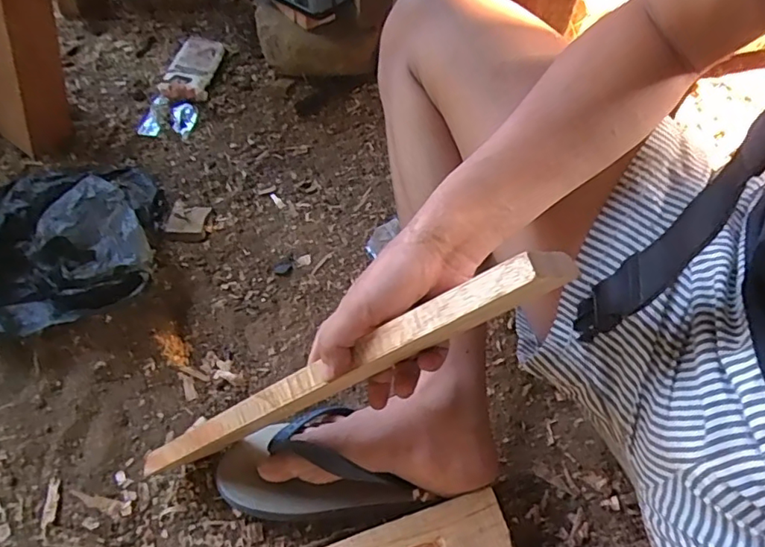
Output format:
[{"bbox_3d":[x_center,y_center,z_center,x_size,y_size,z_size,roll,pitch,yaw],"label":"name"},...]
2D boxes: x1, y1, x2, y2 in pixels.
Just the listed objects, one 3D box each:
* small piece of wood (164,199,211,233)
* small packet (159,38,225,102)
[{"bbox_3d":[-0.252,-0.073,0.710,0.049,0.007,0.047,6,57,0],"label":"small piece of wood"},{"bbox_3d":[-0.289,-0.309,0.834,0.070,0.022,0.124,7,57,1],"label":"small packet"}]

